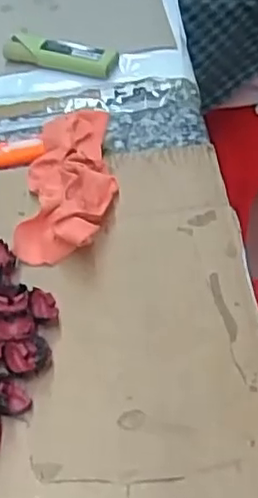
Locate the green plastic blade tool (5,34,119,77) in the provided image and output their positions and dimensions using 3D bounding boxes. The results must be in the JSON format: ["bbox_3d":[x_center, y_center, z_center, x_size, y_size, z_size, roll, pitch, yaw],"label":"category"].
[{"bbox_3d":[-0.049,-0.134,0.453,0.081,0.018,0.019,15,53,18],"label":"green plastic blade tool"}]

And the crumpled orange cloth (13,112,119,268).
[{"bbox_3d":[-0.033,-0.037,0.359,0.048,0.022,0.100,-1,50,5],"label":"crumpled orange cloth"}]

